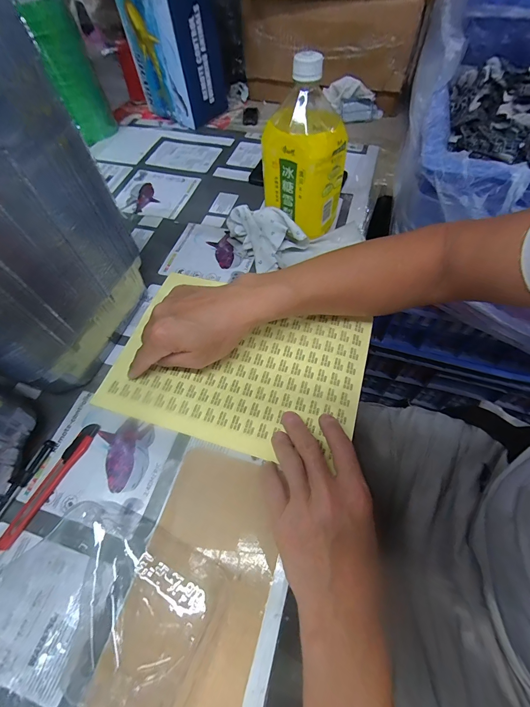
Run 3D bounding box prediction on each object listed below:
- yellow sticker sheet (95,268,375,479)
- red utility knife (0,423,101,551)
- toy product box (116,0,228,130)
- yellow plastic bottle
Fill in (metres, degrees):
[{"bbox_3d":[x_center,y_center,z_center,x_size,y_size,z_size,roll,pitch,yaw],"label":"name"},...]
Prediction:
[{"bbox_3d":[-0.030,0.008,0.367,0.281,0.007,0.195,15,62,10],"label":"yellow sticker sheet"},{"bbox_3d":[-0.210,0.125,0.304,0.016,0.006,0.125,23,63,15],"label":"red utility knife"},{"bbox_3d":[-0.177,-0.607,0.616,0.161,0.216,0.123,31,65,19],"label":"toy product box"},{"bbox_3d":[0.052,-0.249,0.406,0.104,0.195,0.093,8,60,7],"label":"yellow plastic bottle"}]

